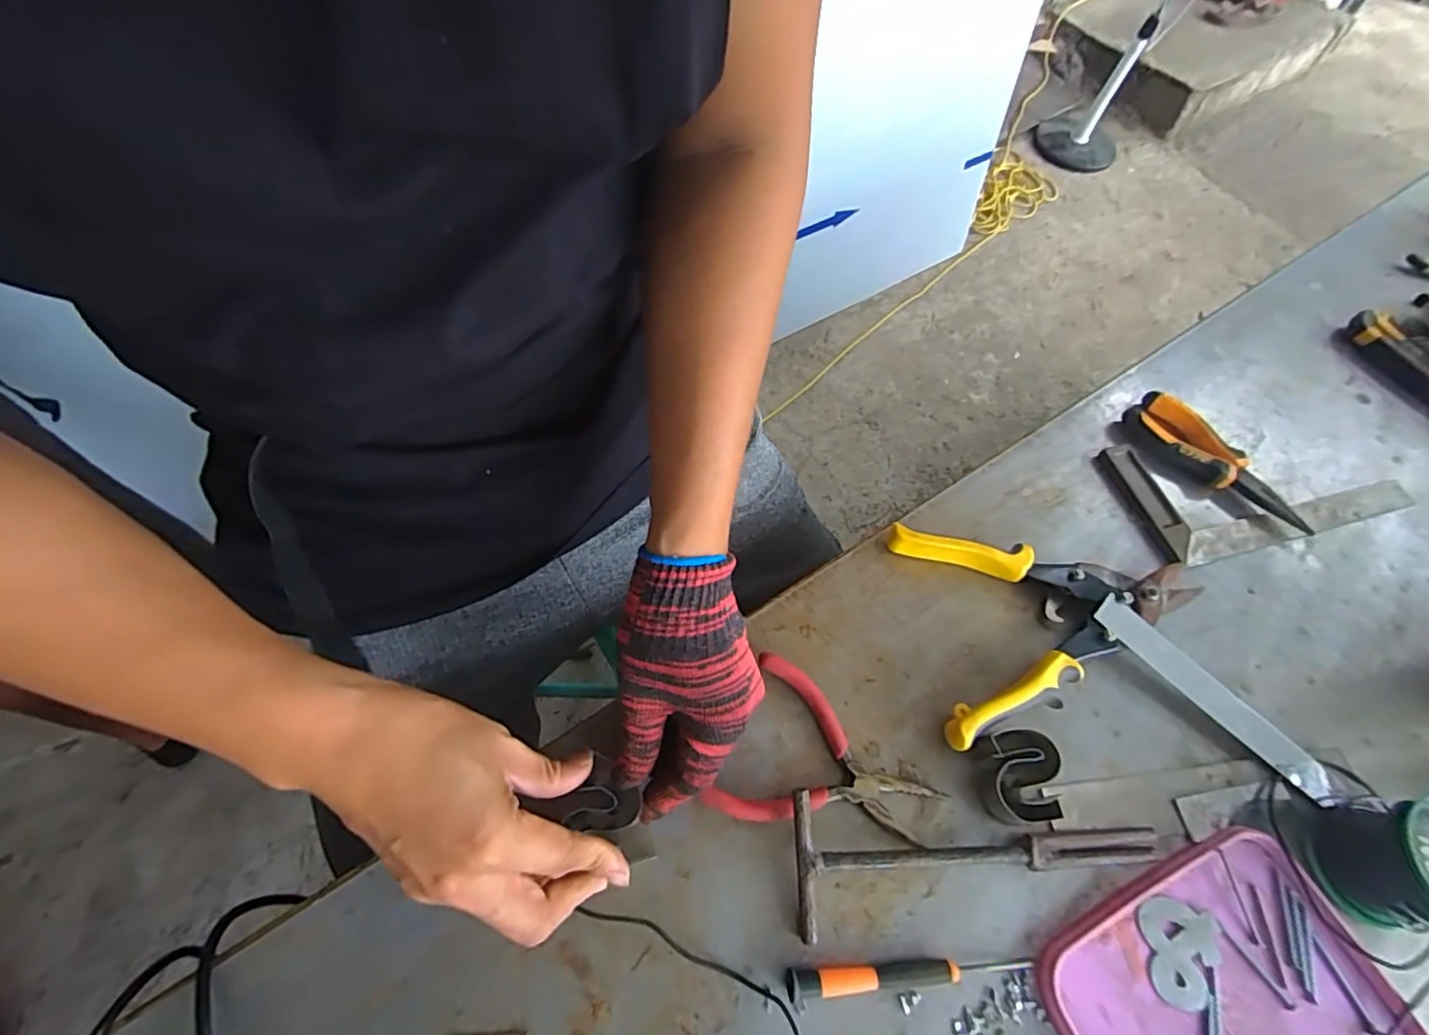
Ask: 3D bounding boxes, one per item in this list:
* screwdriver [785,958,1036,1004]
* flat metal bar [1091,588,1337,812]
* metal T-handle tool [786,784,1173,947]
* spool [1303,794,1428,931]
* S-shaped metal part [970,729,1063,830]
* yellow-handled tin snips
[{"bbox_3d":[0.110,0.252,0.334,0.141,0.013,0.014,-3,61,-6],"label":"screwdriver"},{"bbox_3d":[0.343,0.124,0.415,0.175,0.007,0.024,44,83,10],"label":"flat metal bar"},{"bbox_3d":[0.158,0.201,0.359,0.222,0.024,0.072,-1,60,-4],"label":"metal T-handle tool"},{"bbox_3d":[0.408,0.202,0.350,0.066,0.067,0.068,1,63,-3],"label":"spool"},{"bbox_3d":[0.192,0.162,0.377,0.044,0.027,0.053,-8,61,-8],"label":"S-shaped metal part"},{"bbox_3d":[0.251,0.072,0.434,0.217,0.028,0.151,-4,61,-6],"label":"yellow-handled tin snips"}]

